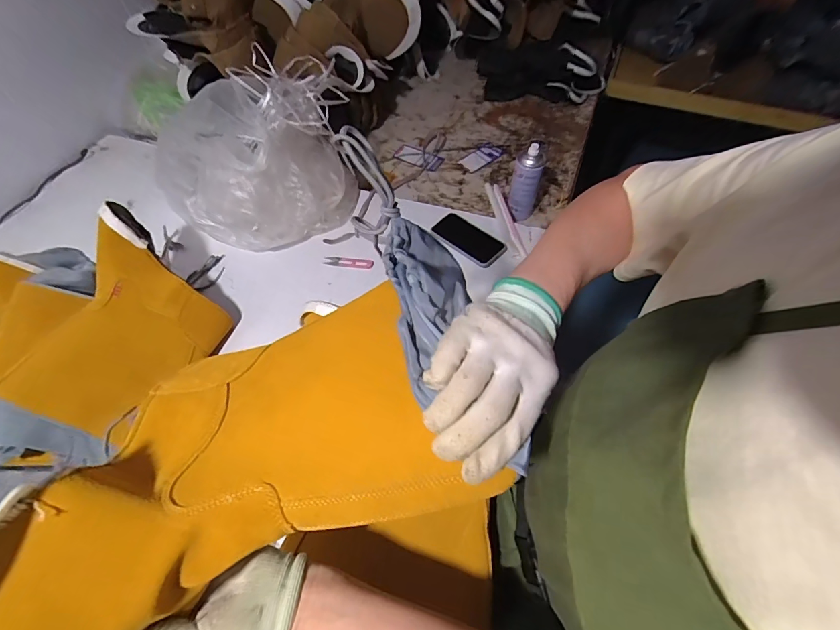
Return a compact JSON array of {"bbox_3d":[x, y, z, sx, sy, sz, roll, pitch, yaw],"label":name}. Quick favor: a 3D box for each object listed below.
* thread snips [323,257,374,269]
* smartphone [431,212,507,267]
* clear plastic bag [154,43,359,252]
[{"bbox_3d":[-0.151,-0.111,0.846,0.100,0.015,0.023,1,57,1],"label":"thread snips"},{"bbox_3d":[0.104,-0.161,0.850,0.155,0.017,0.085,32,63,19],"label":"smartphone"},{"bbox_3d":[-0.330,-0.307,0.813,0.389,0.242,0.283,-24,60,-14],"label":"clear plastic bag"}]

